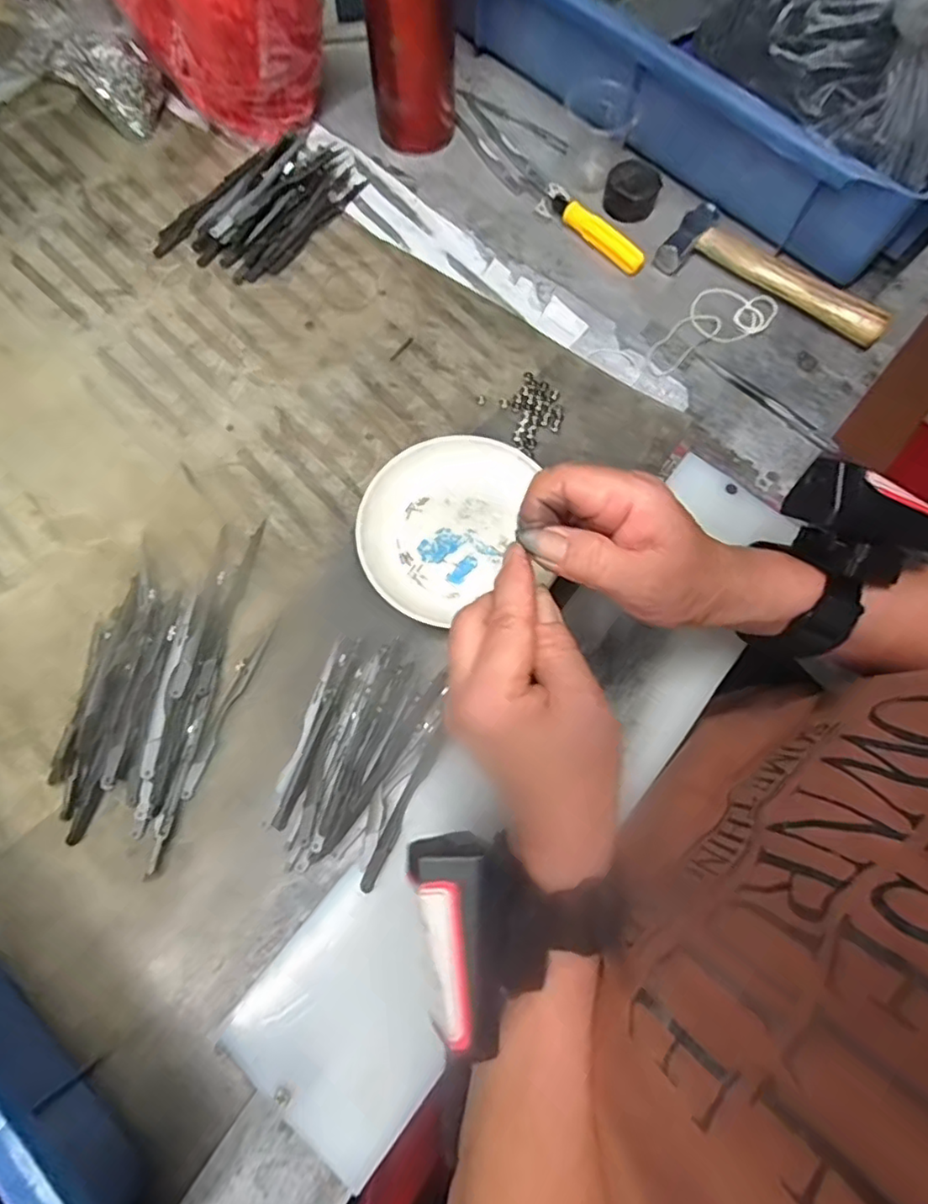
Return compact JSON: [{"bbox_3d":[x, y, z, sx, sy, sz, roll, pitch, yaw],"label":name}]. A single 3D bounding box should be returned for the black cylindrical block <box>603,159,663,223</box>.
[{"bbox_3d":[0.124,-0.305,0.457,0.039,0.022,0.038,1,72,-2],"label":"black cylindrical block"}]

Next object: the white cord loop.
[{"bbox_3d":[0.166,-0.193,0.426,0.104,0.004,0.046,-26,75,-10],"label":"white cord loop"}]

